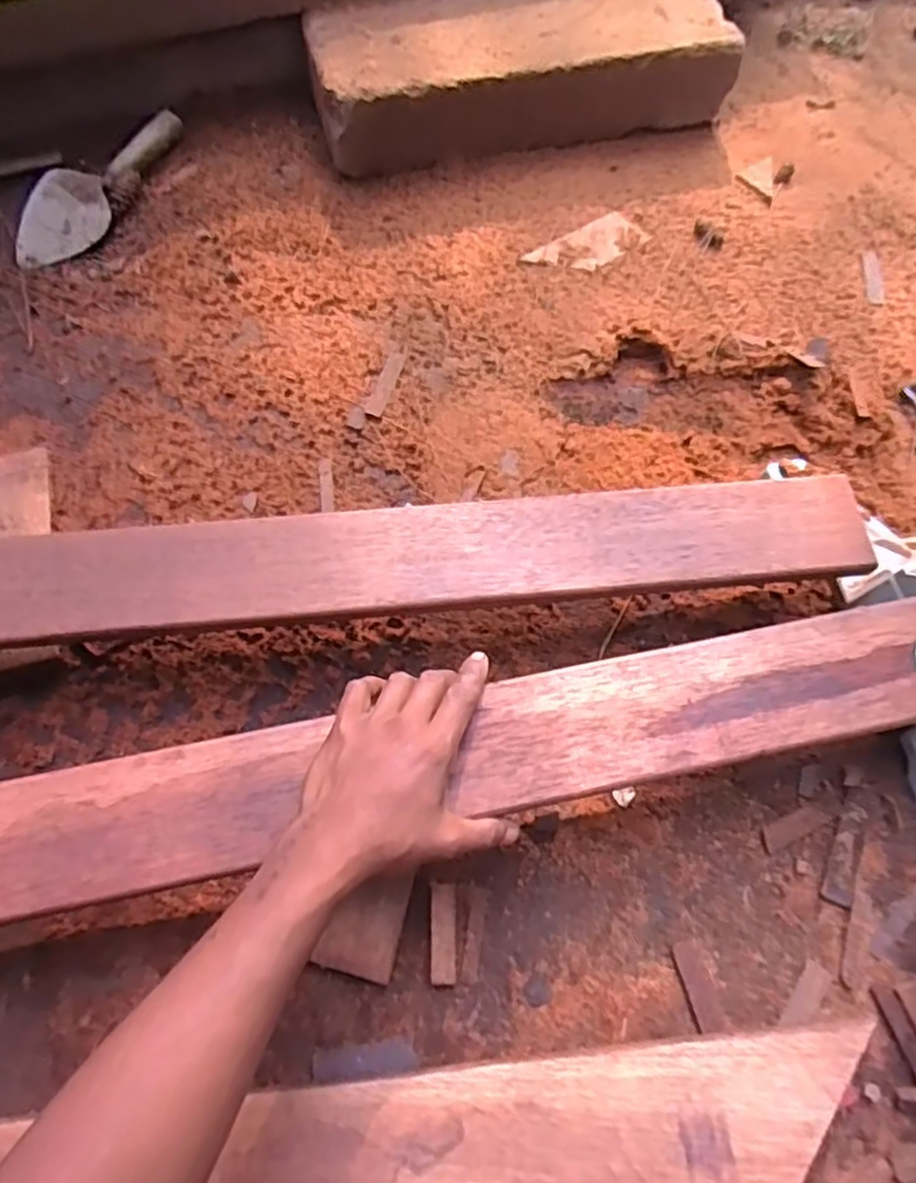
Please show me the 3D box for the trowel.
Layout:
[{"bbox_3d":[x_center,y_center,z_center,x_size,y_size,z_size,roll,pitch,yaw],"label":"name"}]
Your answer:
[{"bbox_3d":[-0.422,-0.475,0.820,0.070,0.051,0.252,26,68,10],"label":"trowel"}]

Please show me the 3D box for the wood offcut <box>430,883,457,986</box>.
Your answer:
[{"bbox_3d":[-0.010,0.254,0.519,0.018,0.008,0.067,2,64,-1],"label":"wood offcut"}]

